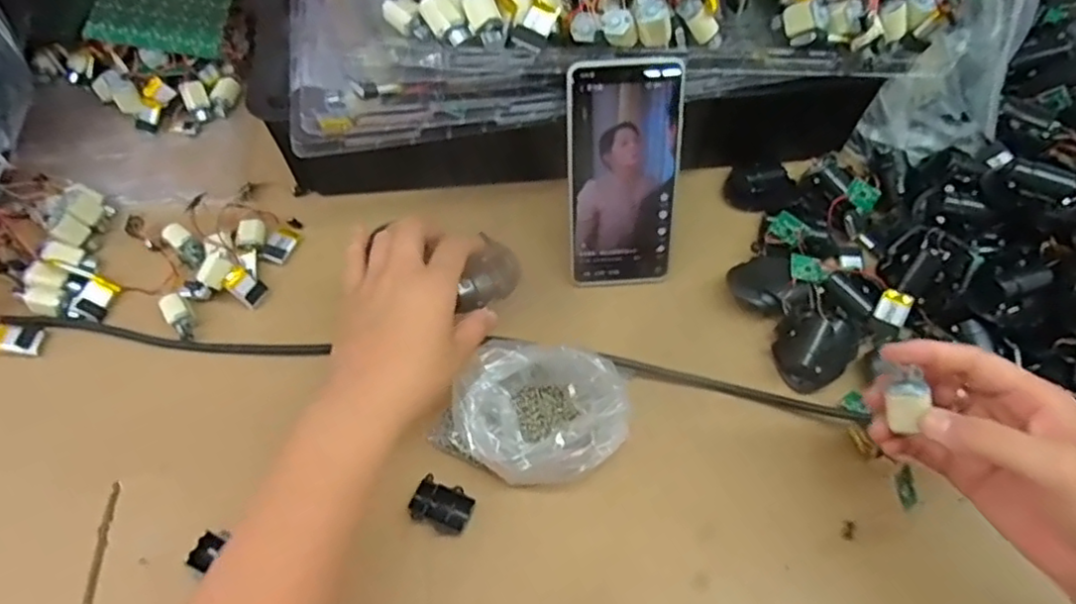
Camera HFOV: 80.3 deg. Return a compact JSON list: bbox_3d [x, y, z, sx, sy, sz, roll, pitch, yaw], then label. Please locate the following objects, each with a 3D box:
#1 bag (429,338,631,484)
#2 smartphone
[{"bbox_3d":[-0.003,0.073,0.423,0.121,0.049,0.089,19,60,11],"label":"bag"},{"bbox_3d":[0.064,-0.088,0.462,0.083,0.167,0.007,-3,31,2],"label":"smartphone"}]

